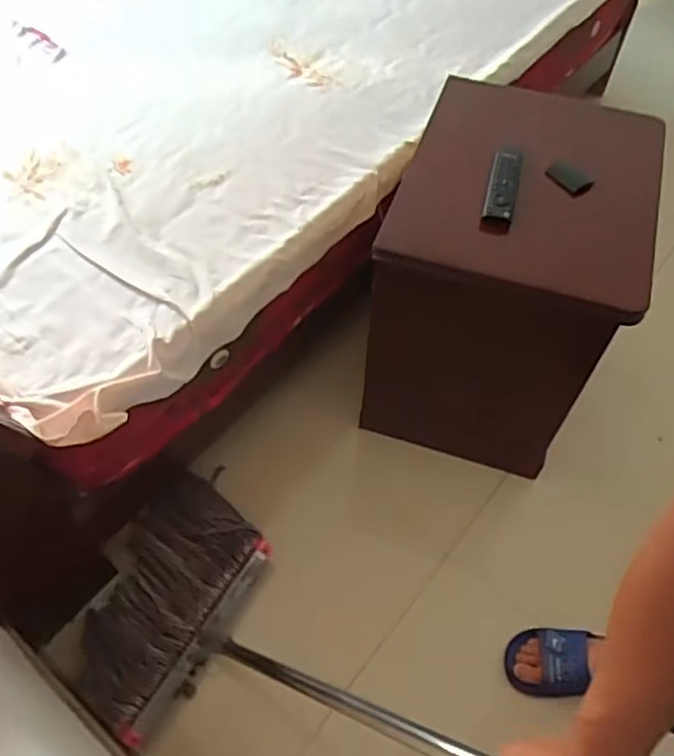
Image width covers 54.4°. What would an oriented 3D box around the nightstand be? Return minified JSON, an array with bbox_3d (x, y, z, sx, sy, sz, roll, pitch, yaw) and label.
[{"bbox_3d":[0.304,-0.158,1.212,0.384,0.554,0.441,16,57,9],"label":"nightstand"}]

